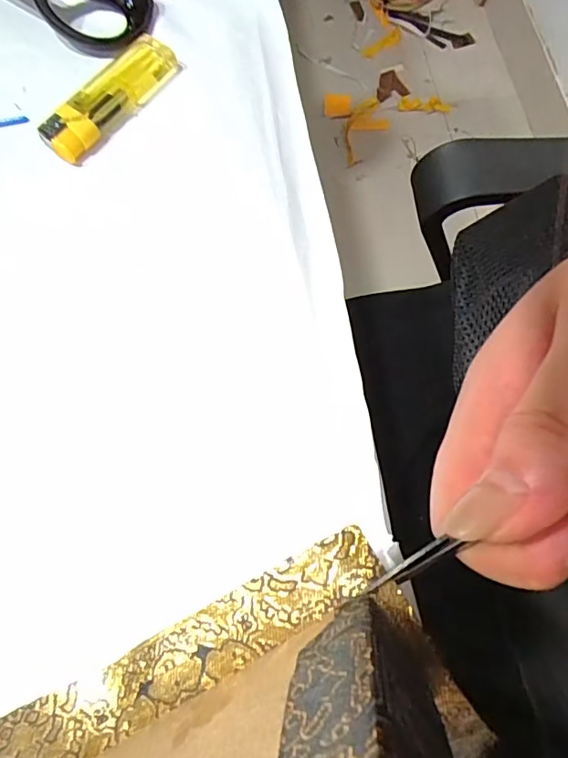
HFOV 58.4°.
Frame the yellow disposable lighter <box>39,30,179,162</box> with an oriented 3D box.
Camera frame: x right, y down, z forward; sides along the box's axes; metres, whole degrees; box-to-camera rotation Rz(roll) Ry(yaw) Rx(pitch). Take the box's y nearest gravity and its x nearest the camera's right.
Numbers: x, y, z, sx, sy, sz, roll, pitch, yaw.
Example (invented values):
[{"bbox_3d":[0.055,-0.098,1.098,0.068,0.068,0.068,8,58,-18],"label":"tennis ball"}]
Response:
[{"bbox_3d":[-0.083,-0.133,0.242,0.022,0.014,0.076,31,73,8],"label":"yellow disposable lighter"}]

